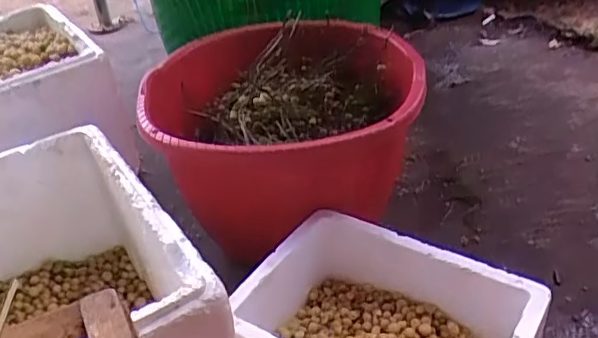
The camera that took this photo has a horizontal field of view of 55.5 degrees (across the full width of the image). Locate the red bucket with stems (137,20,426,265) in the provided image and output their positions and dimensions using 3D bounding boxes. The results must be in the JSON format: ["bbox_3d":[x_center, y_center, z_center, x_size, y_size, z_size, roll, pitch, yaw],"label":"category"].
[{"bbox_3d":[-0.029,-0.039,1.077,0.482,0.325,0.469,-5,37,4],"label":"red bucket with stems"}]

